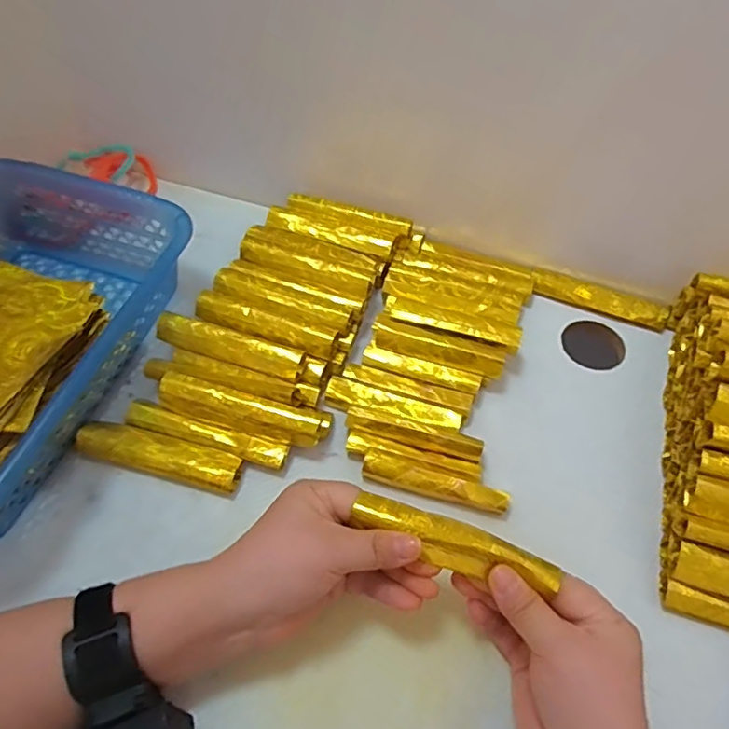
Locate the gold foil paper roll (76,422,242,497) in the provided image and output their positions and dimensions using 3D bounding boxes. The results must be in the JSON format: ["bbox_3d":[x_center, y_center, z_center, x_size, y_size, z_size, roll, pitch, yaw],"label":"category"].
[{"bbox_3d":[-0.161,0.071,0.456,0.129,0.014,0.032,15,71,4],"label":"gold foil paper roll"}]

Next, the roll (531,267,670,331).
[{"bbox_3d":[0.232,-0.064,0.573,0.129,0.018,0.023,17,56,9],"label":"roll"}]

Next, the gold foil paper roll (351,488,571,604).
[{"bbox_3d":[0.056,0.112,0.360,0.125,0.016,0.026,19,57,8],"label":"gold foil paper roll"}]

